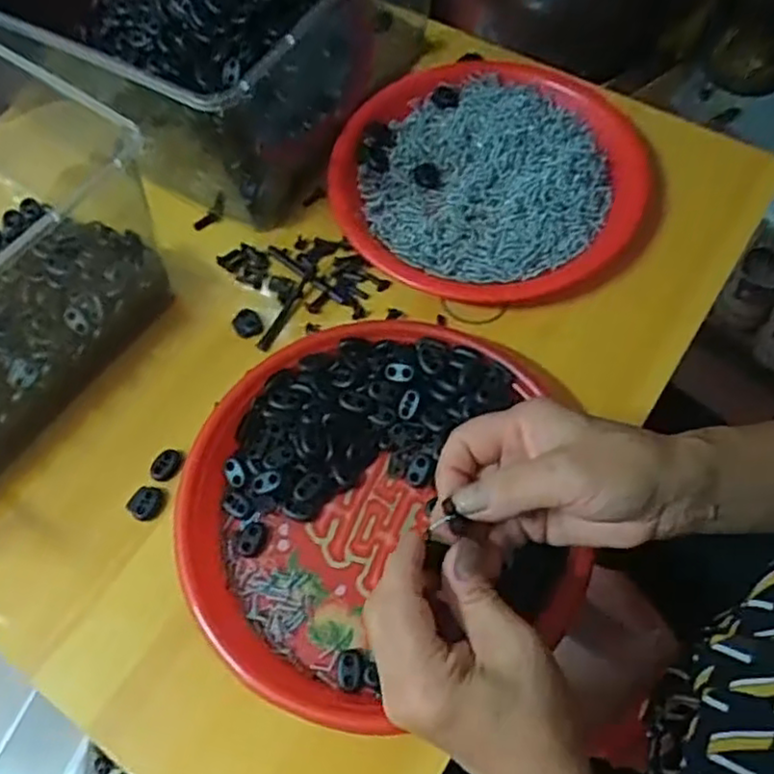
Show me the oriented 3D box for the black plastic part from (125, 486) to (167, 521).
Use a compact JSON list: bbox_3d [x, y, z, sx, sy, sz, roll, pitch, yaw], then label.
[{"bbox_3d":[-0.151,0.072,0.433,0.019,0.007,0.022,22,67,15],"label":"black plastic part"}]

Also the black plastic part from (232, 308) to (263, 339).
[{"bbox_3d":[-0.099,-0.045,0.486,0.019,0.007,0.021,-23,64,-8],"label":"black plastic part"}]

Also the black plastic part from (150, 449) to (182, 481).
[{"bbox_3d":[-0.141,0.050,0.440,0.013,0.007,0.021,17,65,12],"label":"black plastic part"}]

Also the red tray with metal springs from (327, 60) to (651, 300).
[{"bbox_3d":[0.076,-0.159,0.516,0.213,0.031,0.226,29,69,17],"label":"red tray with metal springs"}]

